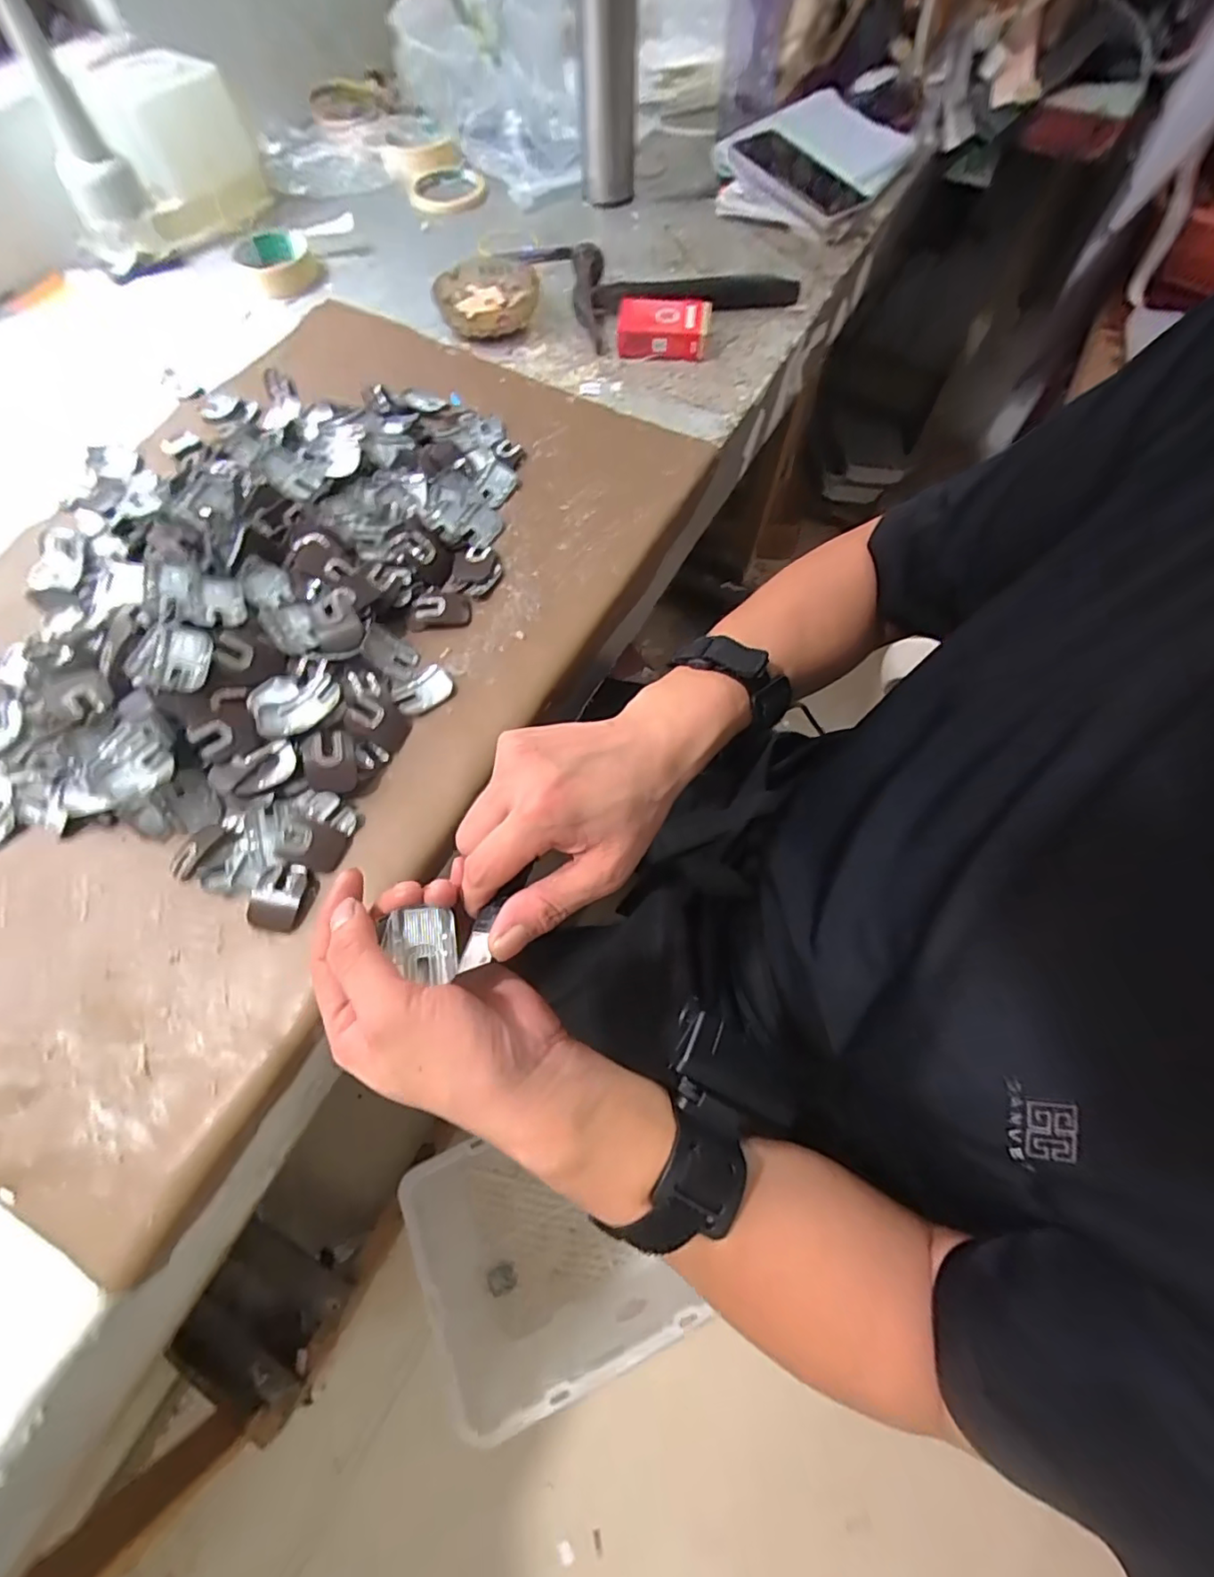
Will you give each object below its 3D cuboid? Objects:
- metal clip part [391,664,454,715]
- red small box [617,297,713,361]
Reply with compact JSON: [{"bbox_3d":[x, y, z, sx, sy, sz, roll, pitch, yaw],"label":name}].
[{"bbox_3d":[-0.131,-0.069,0.416,0.041,0.005,0.030,-42,70,-16],"label":"metal clip part"},{"bbox_3d":[0.054,-0.447,0.568,0.087,0.030,0.055,8,65,6],"label":"red small box"}]

